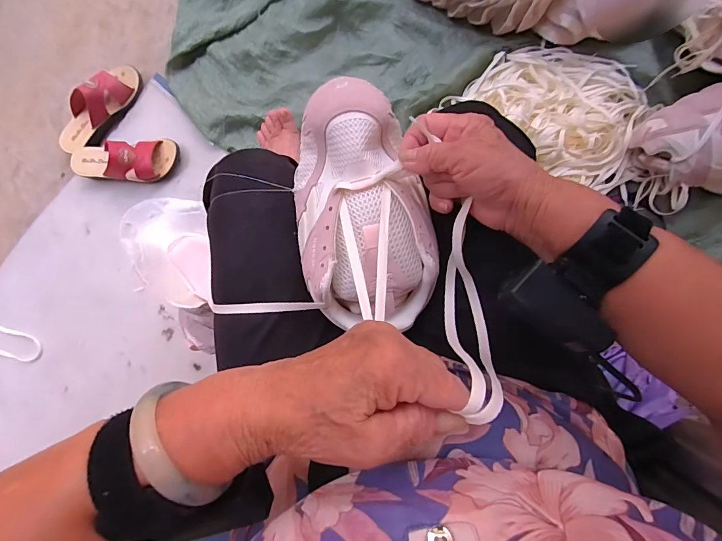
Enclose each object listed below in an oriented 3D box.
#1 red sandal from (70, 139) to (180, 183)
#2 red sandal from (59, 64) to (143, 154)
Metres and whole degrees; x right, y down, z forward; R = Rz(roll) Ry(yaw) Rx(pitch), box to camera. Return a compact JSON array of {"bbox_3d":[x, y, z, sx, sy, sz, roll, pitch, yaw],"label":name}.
[{"bbox_3d":[-0.504,-0.229,0.777,0.227,0.076,0.085,-4,89,5],"label":"red sandal"},{"bbox_3d":[-0.570,-0.351,0.804,0.082,0.071,0.227,35,92,4],"label":"red sandal"}]

